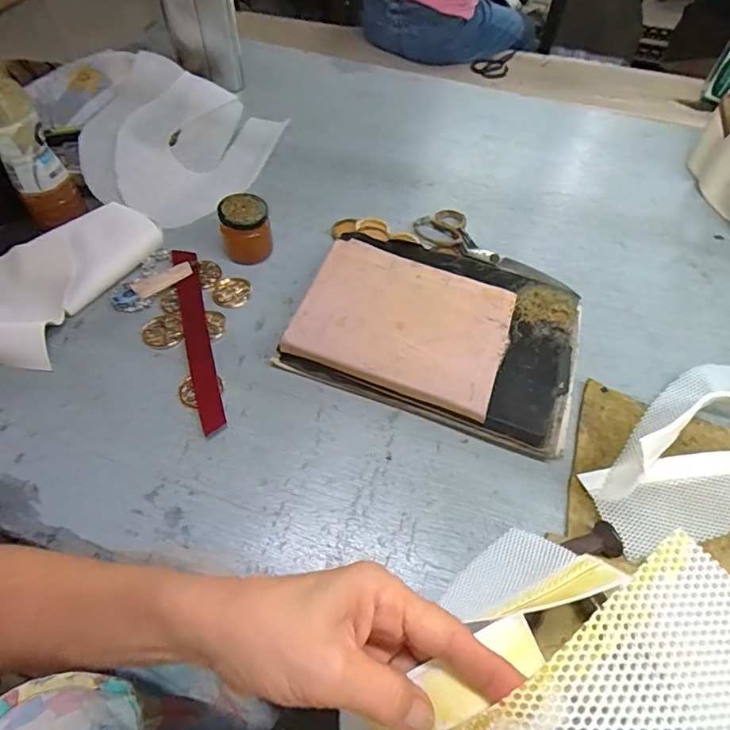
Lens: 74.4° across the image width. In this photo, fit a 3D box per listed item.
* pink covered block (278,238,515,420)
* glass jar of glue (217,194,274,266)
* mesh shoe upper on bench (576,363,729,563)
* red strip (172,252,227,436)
[{"bbox_3d":[0.043,-0.052,0.521,0.218,0.018,0.163,21,57,11],"label":"pink covered block"},{"bbox_3d":[-0.148,-0.169,0.602,0.061,0.073,0.053,-7,56,-7],"label":"glass jar of glue"},{"bbox_3d":[0.344,0.066,0.455,0.284,0.082,0.146,-23,60,-17],"label":"mesh shoe upper on bench"},{"bbox_3d":[-0.193,-0.037,0.548,0.028,0.014,0.251,-14,55,-11],"label":"red strip"}]

